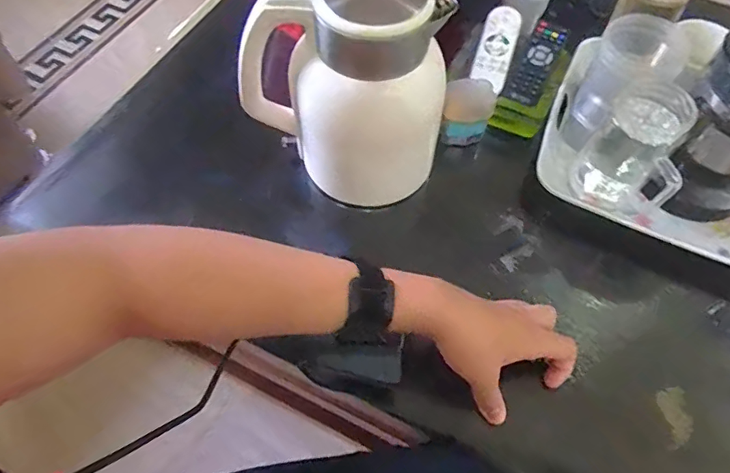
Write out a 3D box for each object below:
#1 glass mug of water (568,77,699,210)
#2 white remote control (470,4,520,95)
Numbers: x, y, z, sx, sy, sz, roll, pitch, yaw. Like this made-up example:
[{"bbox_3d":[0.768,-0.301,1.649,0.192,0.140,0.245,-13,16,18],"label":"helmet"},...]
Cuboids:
[{"bbox_3d":[0.292,-0.092,0.528,0.096,0.122,0.090,28,64,14],"label":"glass mug of water"},{"bbox_3d":[0.171,-0.246,0.644,0.044,0.012,0.115,14,82,7],"label":"white remote control"}]

